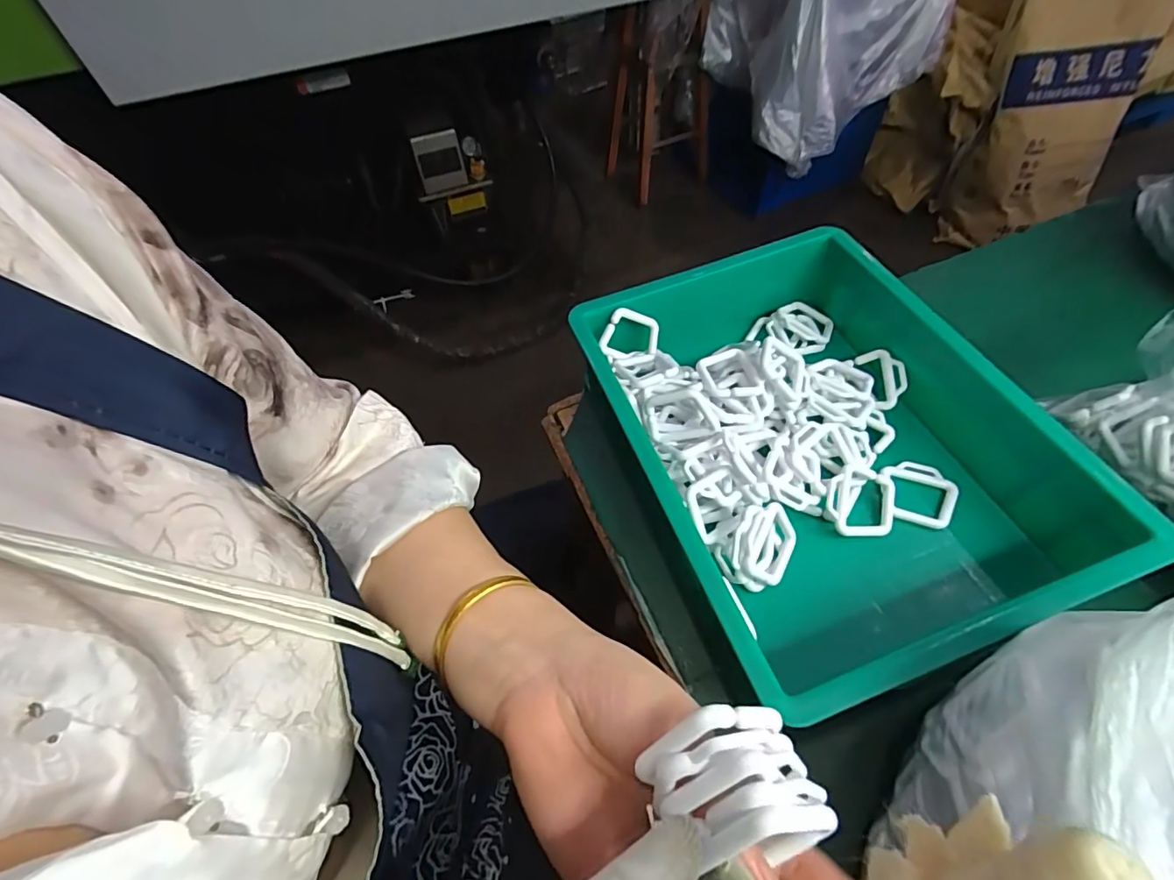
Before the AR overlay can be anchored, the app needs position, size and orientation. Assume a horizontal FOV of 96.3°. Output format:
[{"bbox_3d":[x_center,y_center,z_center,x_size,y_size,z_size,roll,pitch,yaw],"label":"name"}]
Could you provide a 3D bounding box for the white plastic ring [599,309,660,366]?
[{"bbox_3d":[0.037,-0.088,0.454,0.048,0.010,0.049,0,89,-12],"label":"white plastic ring"}]

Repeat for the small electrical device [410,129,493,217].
[{"bbox_3d":[-0.346,-0.686,1.383,0.191,0.236,0.066,-24,58,-11],"label":"small electrical device"}]

